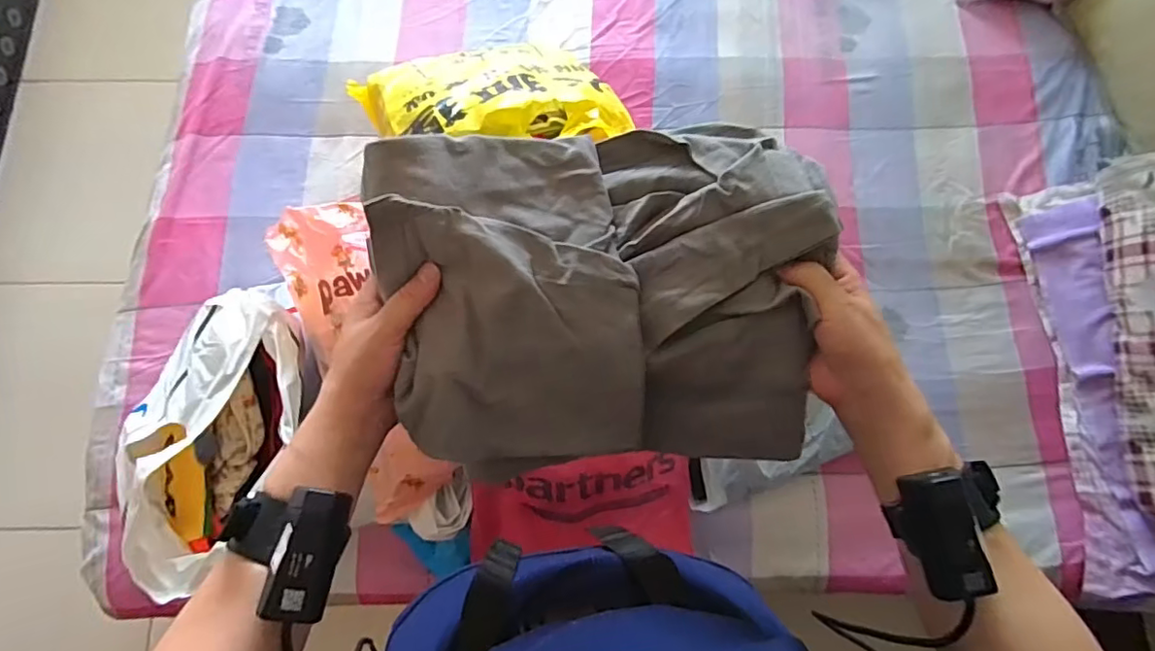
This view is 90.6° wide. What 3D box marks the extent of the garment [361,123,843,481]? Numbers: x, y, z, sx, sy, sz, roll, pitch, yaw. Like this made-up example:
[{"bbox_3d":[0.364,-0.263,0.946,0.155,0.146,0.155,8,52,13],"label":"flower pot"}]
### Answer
[{"bbox_3d":[0.017,-0.021,0.412,0.293,0.107,0.226,-4,75,-1],"label":"garment"}]

